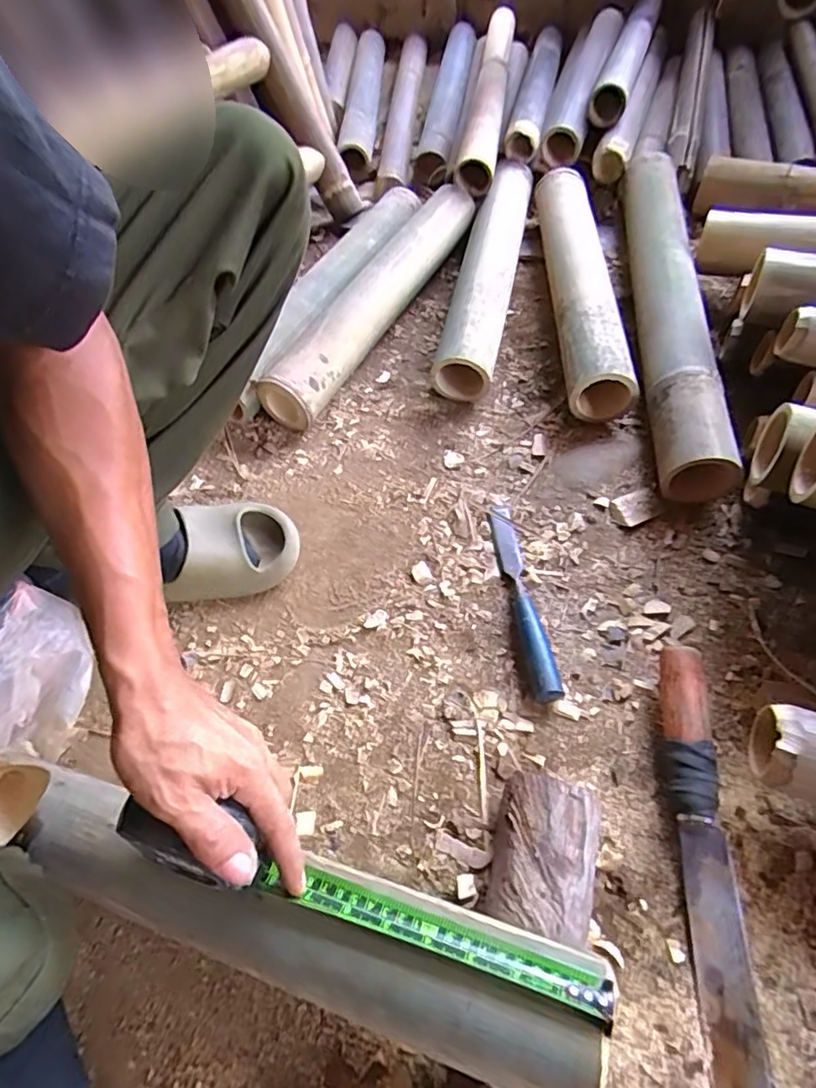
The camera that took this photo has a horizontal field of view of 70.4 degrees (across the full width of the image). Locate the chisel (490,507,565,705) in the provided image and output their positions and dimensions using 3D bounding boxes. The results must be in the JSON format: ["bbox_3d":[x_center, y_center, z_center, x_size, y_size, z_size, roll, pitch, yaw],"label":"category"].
[{"bbox_3d":[0.113,0.048,0.577,0.027,0.024,0.223,-7,55,0],"label":"chisel"}]

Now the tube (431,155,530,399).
[{"bbox_3d":[0.116,-0.402,0.852,0.075,0.075,0.457,9,61,11],"label":"tube"}]

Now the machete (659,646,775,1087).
[{"bbox_3d":[0.222,0.243,0.423,0.037,0.040,0.341,2,55,6],"label":"machete"}]

